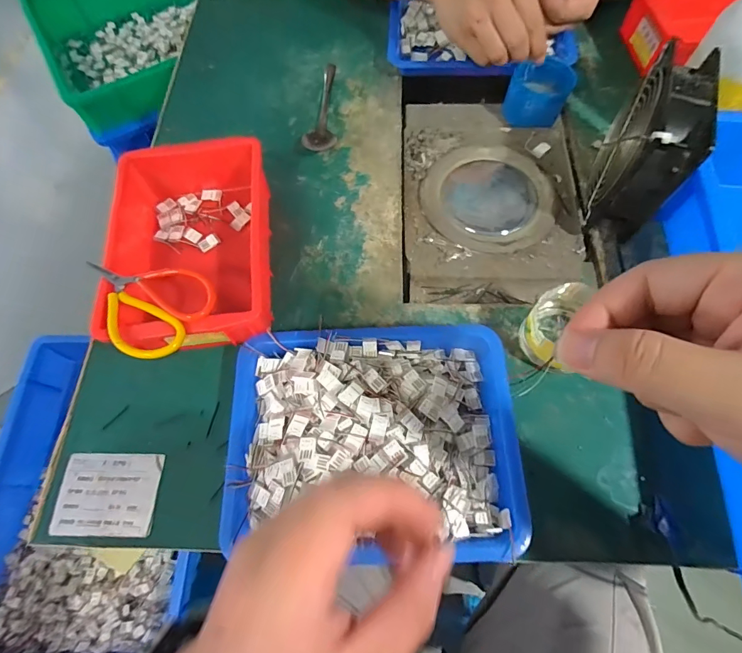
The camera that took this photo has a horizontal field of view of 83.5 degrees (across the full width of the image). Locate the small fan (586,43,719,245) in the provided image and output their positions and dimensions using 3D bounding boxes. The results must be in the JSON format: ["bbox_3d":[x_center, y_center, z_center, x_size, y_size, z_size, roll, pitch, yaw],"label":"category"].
[{"bbox_3d":[0.246,-0.155,0.379,0.050,0.131,0.116,15,69,8],"label":"small fan"}]

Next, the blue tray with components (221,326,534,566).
[{"bbox_3d":[0.004,0.082,0.319,0.220,0.037,0.170,-5,67,0],"label":"blue tray with components"}]

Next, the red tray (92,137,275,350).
[{"bbox_3d":[-0.162,-0.076,0.393,0.136,0.063,0.200,-8,67,-1],"label":"red tray"}]

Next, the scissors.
[{"bbox_3d":[-0.175,-0.021,0.321,0.098,0.017,0.077,30,72,14],"label":"scissors"}]

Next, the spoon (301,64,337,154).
[{"bbox_3d":[-0.054,-0.251,0.471,0.033,0.012,0.135,1,68,3],"label":"spoon"}]

